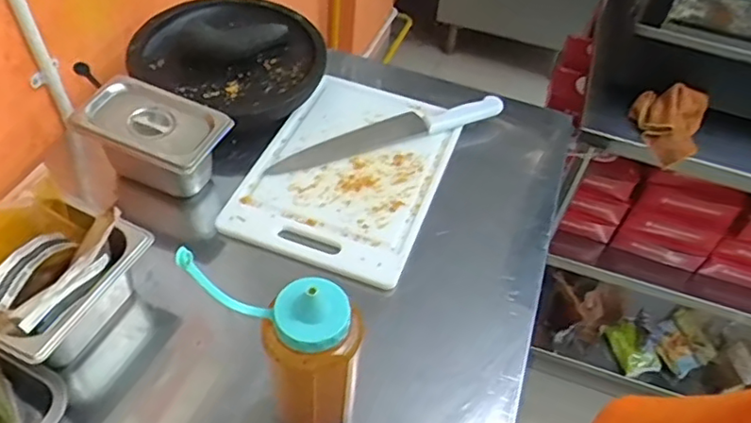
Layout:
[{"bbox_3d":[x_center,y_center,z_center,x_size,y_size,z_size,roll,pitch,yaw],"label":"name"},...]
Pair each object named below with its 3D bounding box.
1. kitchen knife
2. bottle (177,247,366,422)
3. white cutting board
[{"bbox_3d":[0.021,-0.124,0.899,0.356,0.024,0.055,-14,53,-18],"label":"kitchen knife"},{"bbox_3d":[-0.082,0.142,0.539,0.136,0.257,0.071,3,50,-4],"label":"bottle"},{"bbox_3d":[-0.037,-0.071,0.869,0.255,0.024,0.338,19,50,9],"label":"white cutting board"}]

